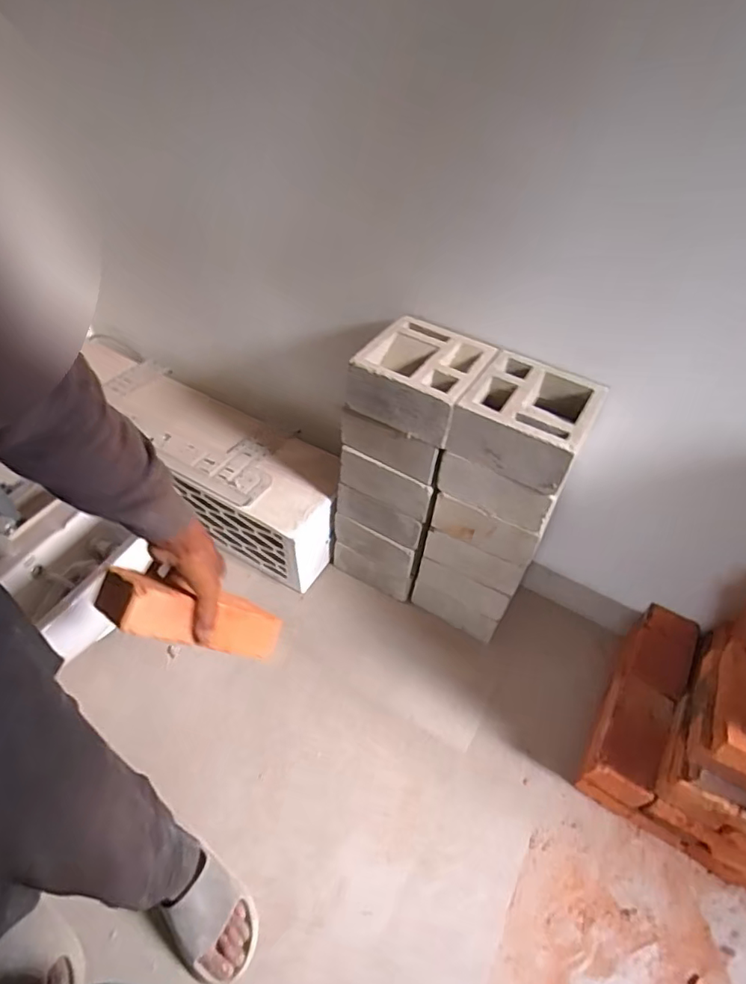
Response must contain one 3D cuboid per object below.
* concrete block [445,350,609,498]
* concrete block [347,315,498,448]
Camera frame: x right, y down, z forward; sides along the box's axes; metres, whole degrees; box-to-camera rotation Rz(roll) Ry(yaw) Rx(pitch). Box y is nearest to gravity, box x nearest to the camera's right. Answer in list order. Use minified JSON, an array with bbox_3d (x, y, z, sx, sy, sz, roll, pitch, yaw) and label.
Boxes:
[{"bbox_3d":[0.260,-0.124,0.925,0.194,0.104,0.193,25,50,18],"label":"concrete block"},{"bbox_3d":[0.086,-0.203,0.977,0.197,0.106,0.176,26,51,19],"label":"concrete block"}]

